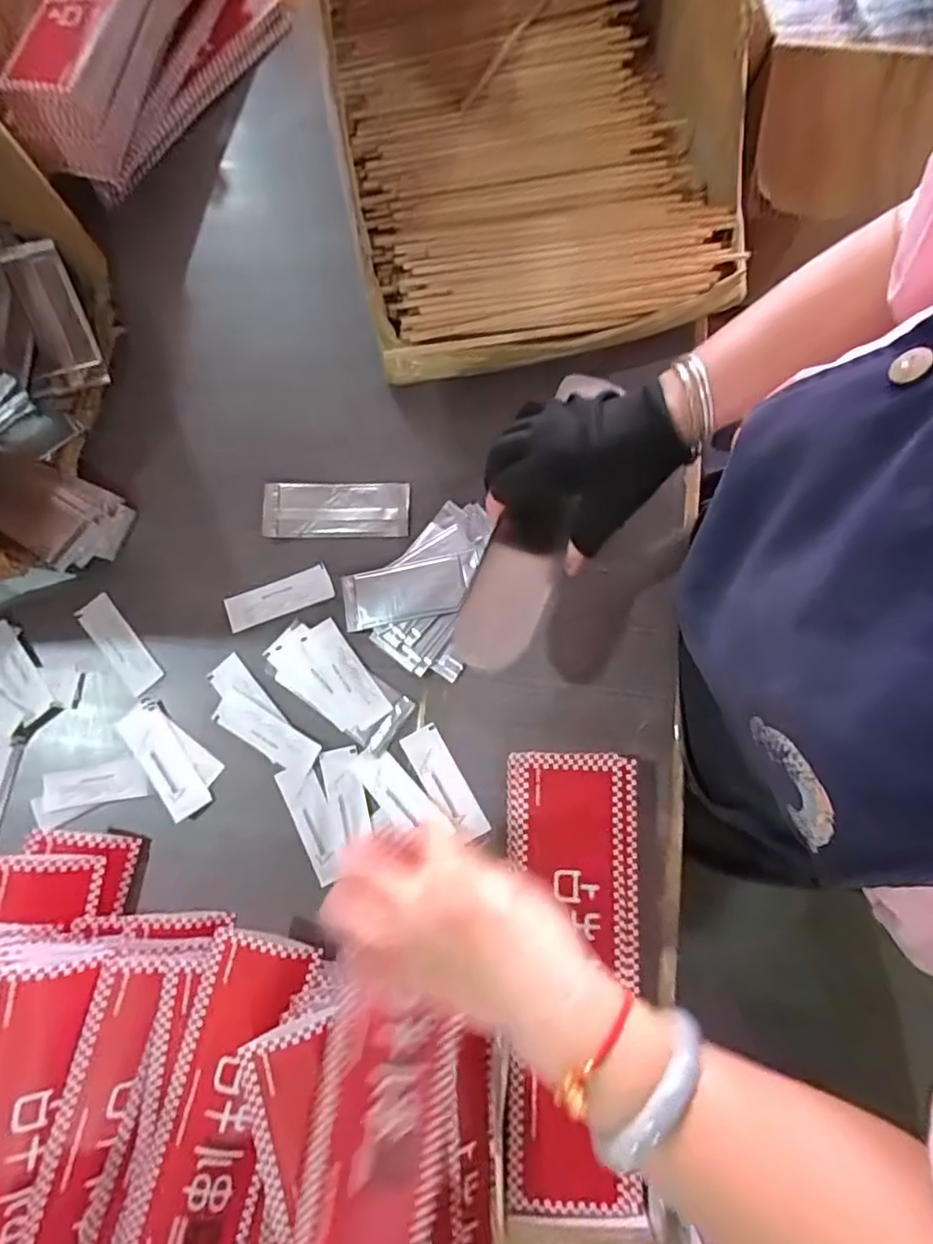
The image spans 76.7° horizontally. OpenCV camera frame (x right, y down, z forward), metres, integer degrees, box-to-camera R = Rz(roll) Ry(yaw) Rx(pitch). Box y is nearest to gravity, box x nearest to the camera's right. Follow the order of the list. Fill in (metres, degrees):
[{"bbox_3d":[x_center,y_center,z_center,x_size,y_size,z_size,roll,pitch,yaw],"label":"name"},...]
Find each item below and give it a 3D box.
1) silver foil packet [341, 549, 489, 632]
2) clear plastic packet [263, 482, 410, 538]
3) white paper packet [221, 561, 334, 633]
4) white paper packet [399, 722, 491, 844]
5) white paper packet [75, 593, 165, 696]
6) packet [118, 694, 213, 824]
[{"bbox_3d":[-0.044,-0.027,0.479,0.114,0.006,0.048,-11,76,7],"label":"silver foil packet"},{"bbox_3d":[-0.111,-0.096,0.505,0.123,0.007,0.049,0,79,3],"label":"clear plastic packet"},{"bbox_3d":[-0.157,-0.021,0.493,0.089,0.006,0.032,-19,78,-1],"label":"white paper packet"},{"bbox_3d":[-0.017,0.124,0.456,0.030,0.004,0.091,-30,79,-4],"label":"white paper packet"},{"bbox_3d":[-0.291,0.017,0.496,0.032,0.006,0.092,-42,80,-6],"label":"white paper packet"},{"bbox_3d":[-0.242,0.108,0.470,0.035,0.006,0.099,-39,79,-5],"label":"packet"}]

